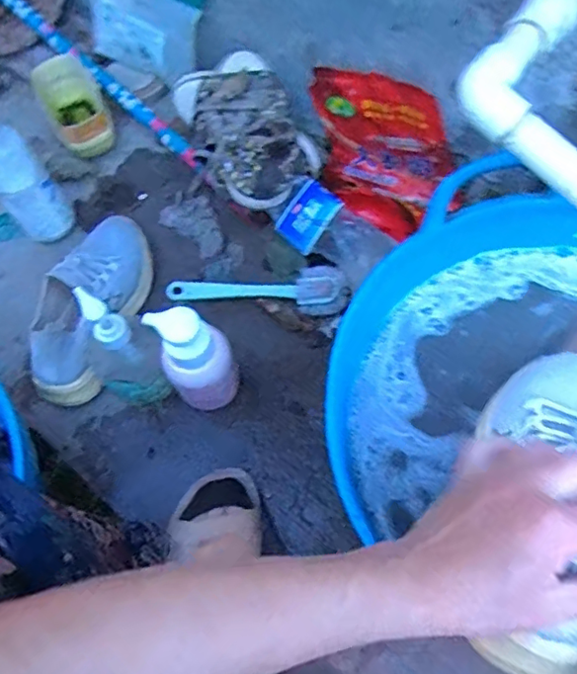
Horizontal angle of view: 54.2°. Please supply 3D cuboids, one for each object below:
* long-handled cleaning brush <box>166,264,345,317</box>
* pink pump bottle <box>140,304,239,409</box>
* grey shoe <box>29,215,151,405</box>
[{"bbox_3d":[-0.040,-0.058,0.658,0.205,0.029,0.059,2,64,5],"label":"long-handled cleaning brush"},{"bbox_3d":[-0.085,0.026,0.561,0.066,0.152,0.056,-27,65,-9],"label":"pink pump bottle"},{"bbox_3d":[-0.222,-0.043,0.644,0.084,0.077,0.235,10,65,9],"label":"grey shoe"}]

